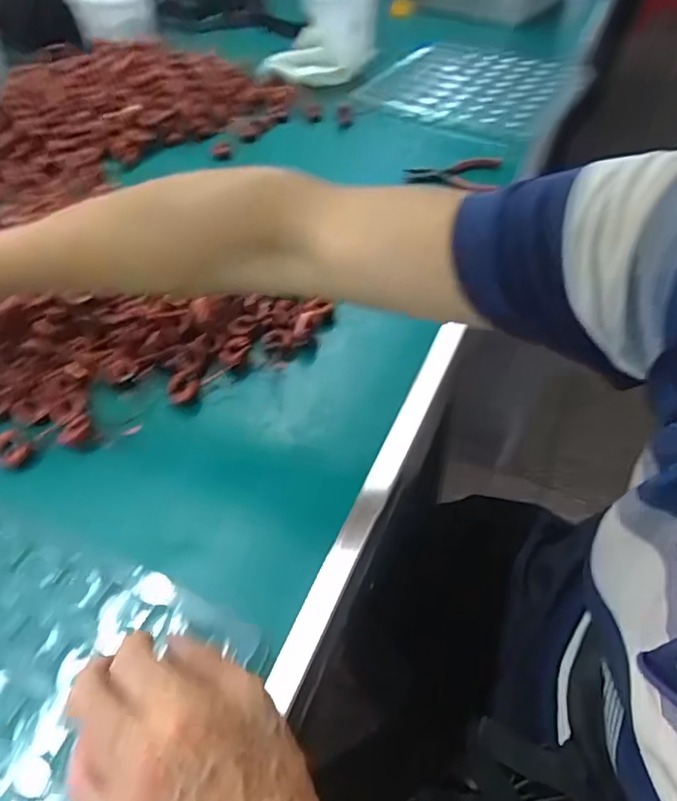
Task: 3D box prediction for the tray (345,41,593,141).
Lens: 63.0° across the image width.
[{"bbox_3d":[0.236,-0.521,0.915,0.297,0.026,0.396,27,54,15],"label":"tray"}]

